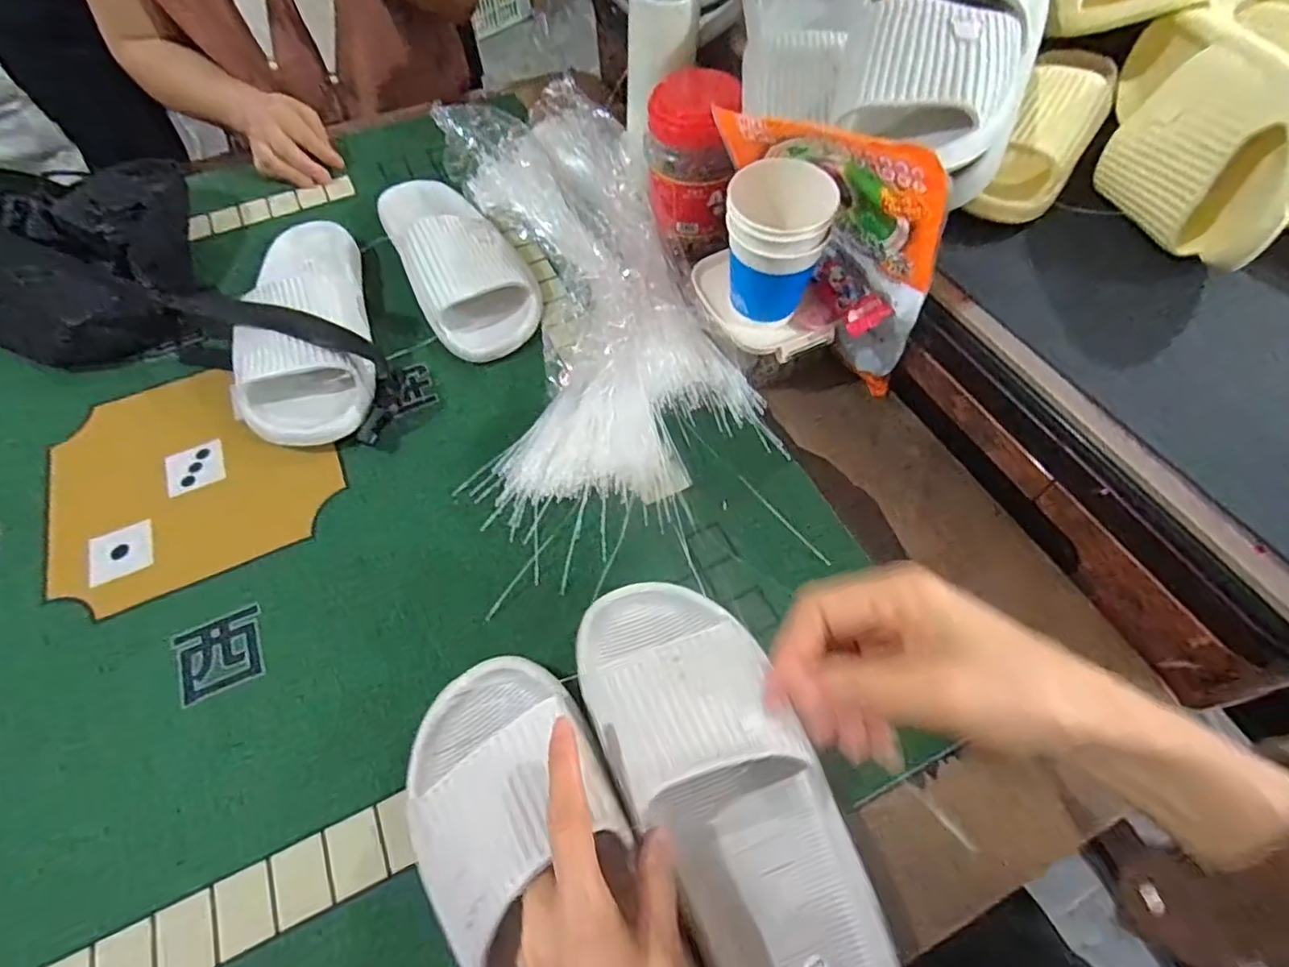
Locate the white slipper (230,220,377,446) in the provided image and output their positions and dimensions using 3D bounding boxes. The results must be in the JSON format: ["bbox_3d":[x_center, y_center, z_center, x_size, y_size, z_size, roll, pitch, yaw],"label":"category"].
[{"bbox_3d":[-0.303,-0.147,0.547,0.106,0.059,0.255,-17,59,-7],"label":"white slipper"}]

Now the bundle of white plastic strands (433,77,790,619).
[{"bbox_3d":[-0.078,-0.194,0.561,0.227,0.066,0.526,-19,60,-8],"label":"bundle of white plastic strands"}]

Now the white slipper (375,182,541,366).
[{"bbox_3d":[-0.181,-0.229,0.588,0.106,0.073,0.260,-25,61,-12],"label":"white slipper"}]

